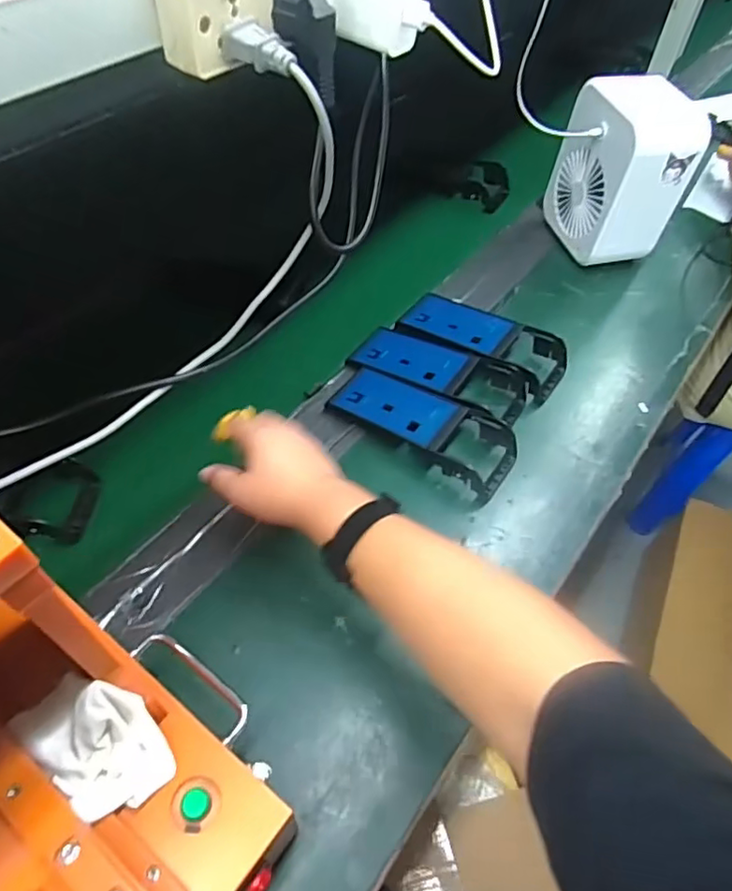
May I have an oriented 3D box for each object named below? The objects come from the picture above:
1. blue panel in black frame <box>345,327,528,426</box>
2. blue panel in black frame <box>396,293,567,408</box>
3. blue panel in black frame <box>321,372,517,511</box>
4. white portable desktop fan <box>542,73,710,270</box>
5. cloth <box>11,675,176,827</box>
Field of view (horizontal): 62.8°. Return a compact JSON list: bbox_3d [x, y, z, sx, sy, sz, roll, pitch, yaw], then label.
[{"bbox_3d":[0.087,-0.089,0.715,0.208,0.033,0.085,28,57,18],"label":"blue panel in black frame"},{"bbox_3d":[0.149,-0.134,0.769,0.213,0.051,0.096,33,58,21],"label":"blue panel in black frame"},{"bbox_3d":[0.062,-0.026,0.668,0.213,0.037,0.094,31,58,20],"label":"blue panel in black frame"},{"bbox_3d":[0.363,-0.387,0.869,0.122,0.221,0.165,-15,54,-13],"label":"white portable desktop fan"},{"bbox_3d":[-0.160,0.172,0.354,0.087,0.037,0.057,35,59,23],"label":"cloth"}]

